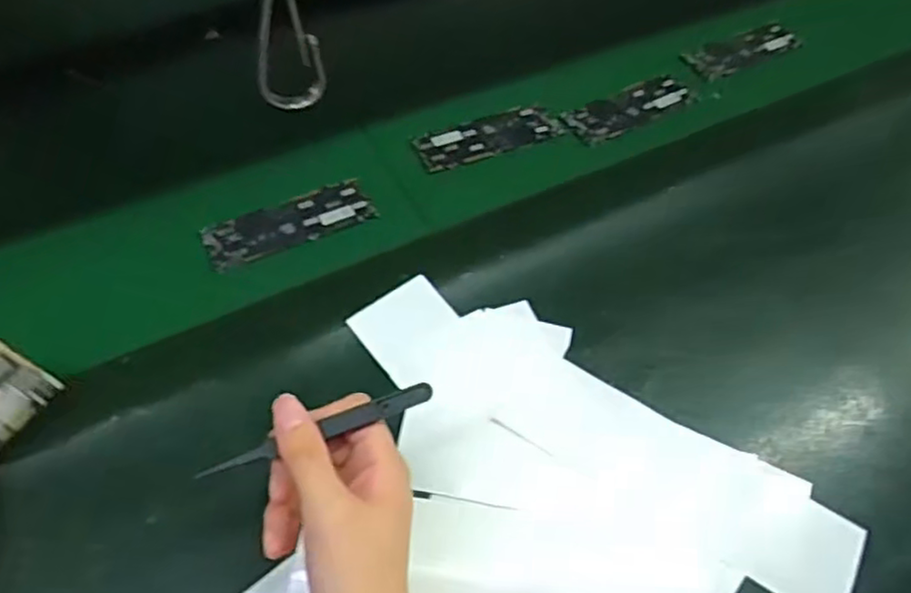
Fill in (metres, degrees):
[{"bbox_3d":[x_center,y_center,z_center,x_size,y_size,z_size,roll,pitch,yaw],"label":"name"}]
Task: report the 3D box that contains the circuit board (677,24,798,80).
[{"bbox_3d":[0.268,-0.235,0.647,0.115,0.008,0.044,-23,62,-18],"label":"circuit board"}]

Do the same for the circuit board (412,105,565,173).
[{"bbox_3d":[0.029,-0.134,0.569,0.123,0.004,0.039,-19,61,-16],"label":"circuit board"}]

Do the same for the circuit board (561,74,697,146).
[{"bbox_3d":[0.155,-0.165,0.597,0.127,0.005,0.040,-24,63,-18],"label":"circuit board"}]

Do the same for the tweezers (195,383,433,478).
[{"bbox_3d":[-0.064,0.063,0.322,0.111,0.005,0.009,-19,61,-10],"label":"tweezers"}]

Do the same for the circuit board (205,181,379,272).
[{"bbox_3d":[-0.123,-0.055,0.507,0.121,0.004,0.043,-22,62,-17],"label":"circuit board"}]

